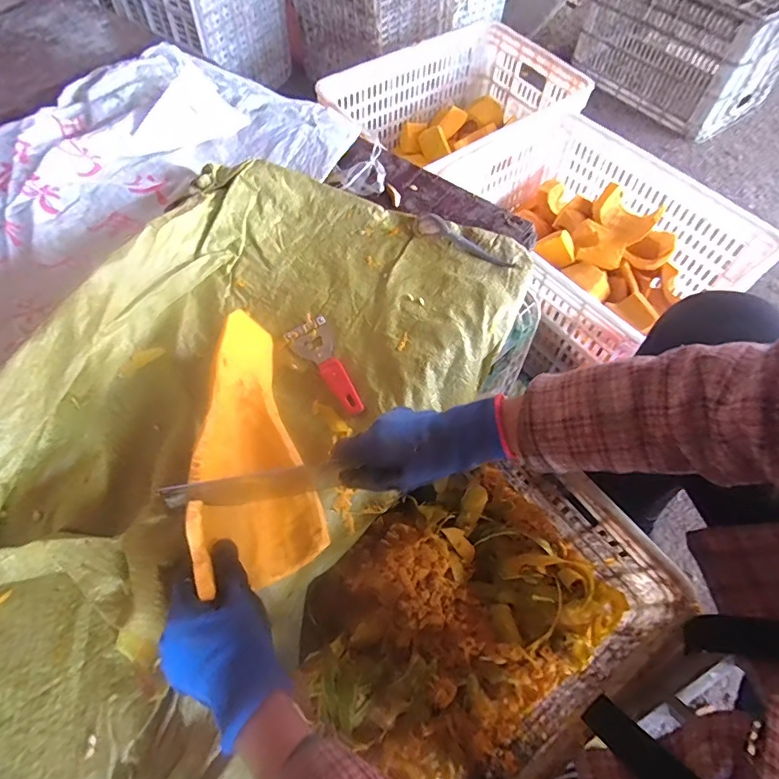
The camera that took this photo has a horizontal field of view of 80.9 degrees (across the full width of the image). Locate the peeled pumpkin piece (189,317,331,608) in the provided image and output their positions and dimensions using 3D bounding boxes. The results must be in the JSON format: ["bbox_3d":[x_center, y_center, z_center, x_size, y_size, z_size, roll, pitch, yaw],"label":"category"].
[{"bbox_3d":[-0.154,0.043,0.498,0.143,0.057,0.313,5,64,-39],"label":"peeled pumpkin piece"}]

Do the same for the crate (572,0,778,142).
[{"bbox_3d":[0.879,-1.061,1.358,0.289,0.331,0.524,-34,66,-15],"label":"crate"}]

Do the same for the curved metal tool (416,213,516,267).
[{"bbox_3d":[0.107,-0.215,0.671,0.155,0.019,0.035,34,68,18],"label":"curved metal tool"}]

